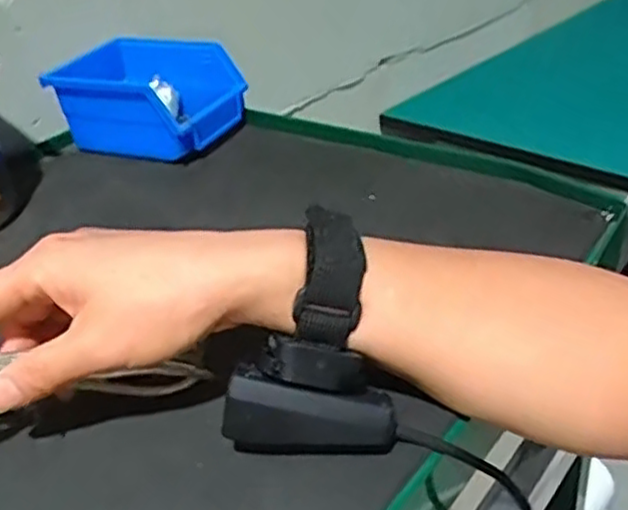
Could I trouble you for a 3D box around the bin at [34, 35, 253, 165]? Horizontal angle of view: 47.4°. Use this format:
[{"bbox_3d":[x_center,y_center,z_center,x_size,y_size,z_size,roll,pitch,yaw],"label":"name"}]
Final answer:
[{"bbox_3d":[-0.145,-0.137,0.636,0.143,0.072,0.107,11,37,25],"label":"bin"}]

